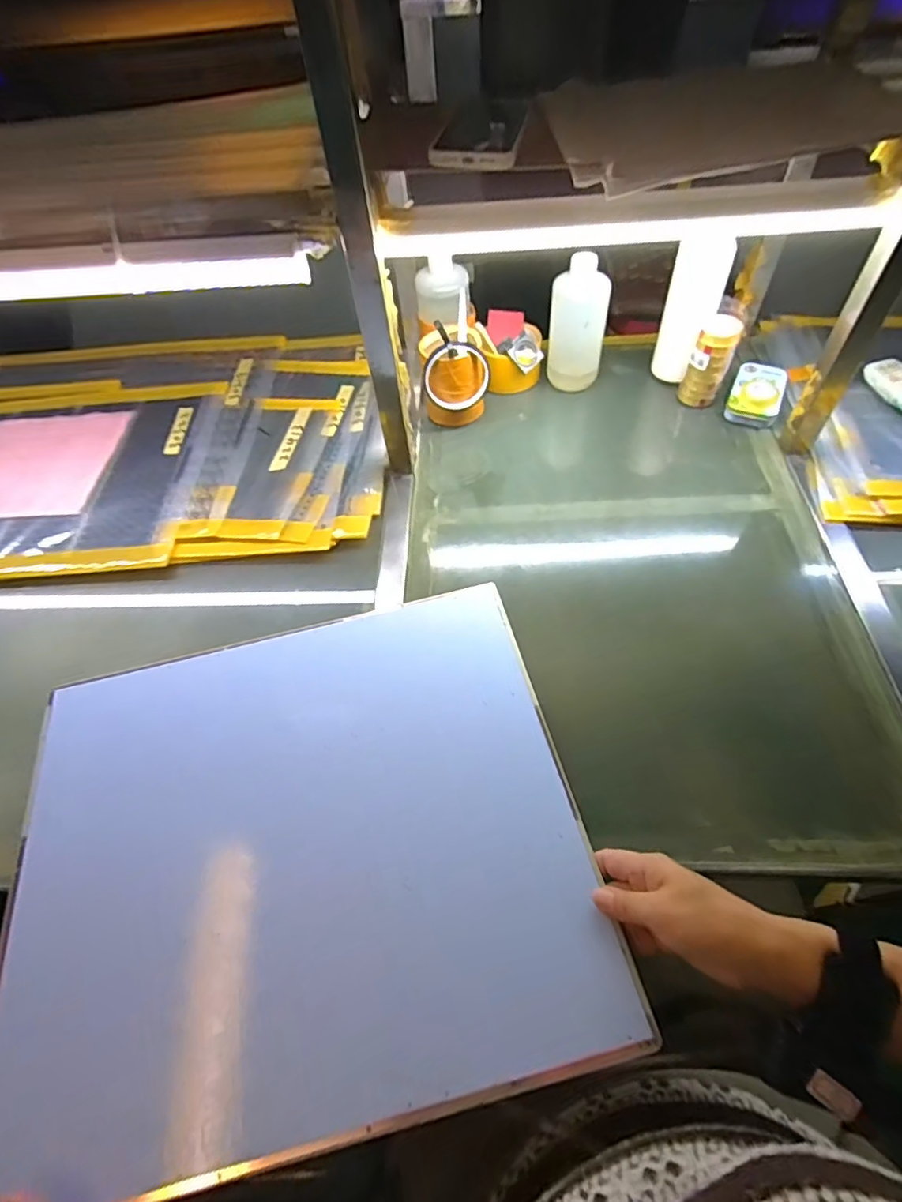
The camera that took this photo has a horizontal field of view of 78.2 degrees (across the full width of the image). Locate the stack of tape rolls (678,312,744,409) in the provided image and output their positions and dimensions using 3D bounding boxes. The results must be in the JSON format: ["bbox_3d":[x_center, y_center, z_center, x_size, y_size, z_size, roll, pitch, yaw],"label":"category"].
[{"bbox_3d":[0.338,-0.315,0.725,0.047,0.110,0.052,20,61,16],"label":"stack of tape rolls"}]

